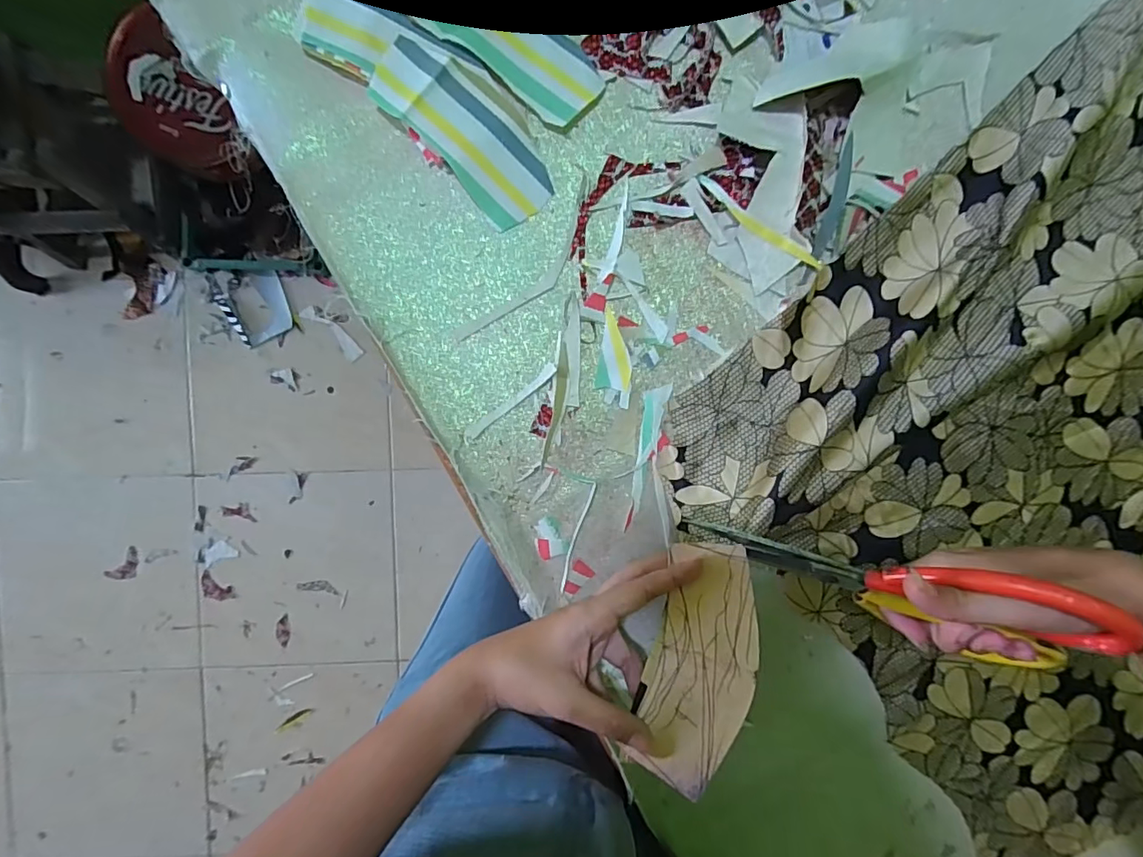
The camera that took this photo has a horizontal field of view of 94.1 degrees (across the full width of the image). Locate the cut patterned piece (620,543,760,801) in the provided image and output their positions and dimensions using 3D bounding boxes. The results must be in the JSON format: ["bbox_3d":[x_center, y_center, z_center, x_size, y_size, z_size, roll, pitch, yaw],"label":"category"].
[{"bbox_3d":[0.076,0.134,0.309,0.058,0.008,0.131,12,68,19],"label":"cut patterned piece"}]

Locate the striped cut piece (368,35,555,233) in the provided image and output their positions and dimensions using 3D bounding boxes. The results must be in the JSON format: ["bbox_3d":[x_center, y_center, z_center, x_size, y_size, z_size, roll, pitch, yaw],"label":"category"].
[{"bbox_3d":[-0.070,-0.195,0.351,0.054,0.021,0.129,-45,93,1],"label":"striped cut piece"}]

